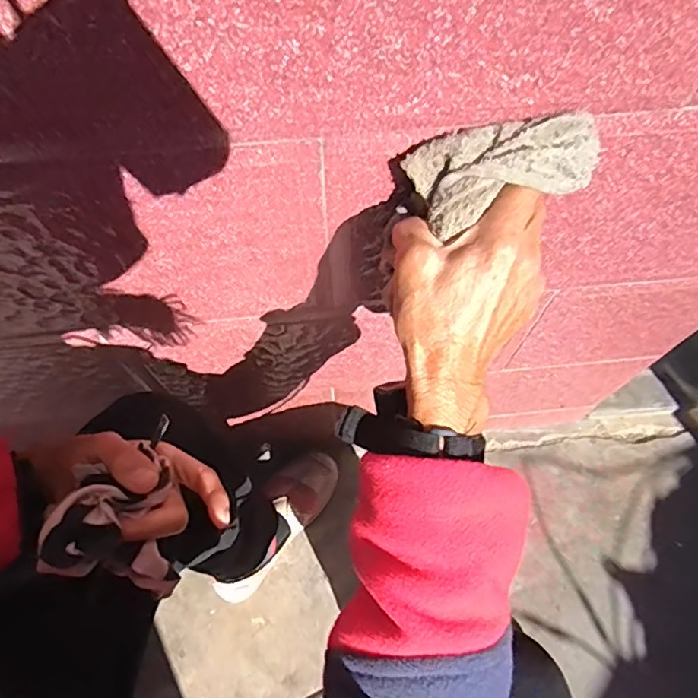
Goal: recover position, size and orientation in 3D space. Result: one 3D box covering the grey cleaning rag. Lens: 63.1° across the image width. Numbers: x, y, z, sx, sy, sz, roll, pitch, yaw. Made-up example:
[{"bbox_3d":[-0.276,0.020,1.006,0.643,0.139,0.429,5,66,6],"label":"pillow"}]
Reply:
[{"bbox_3d":[0.083,-0.094,0.304,0.097,0.031,0.047,-14,68,5],"label":"grey cleaning rag"}]

